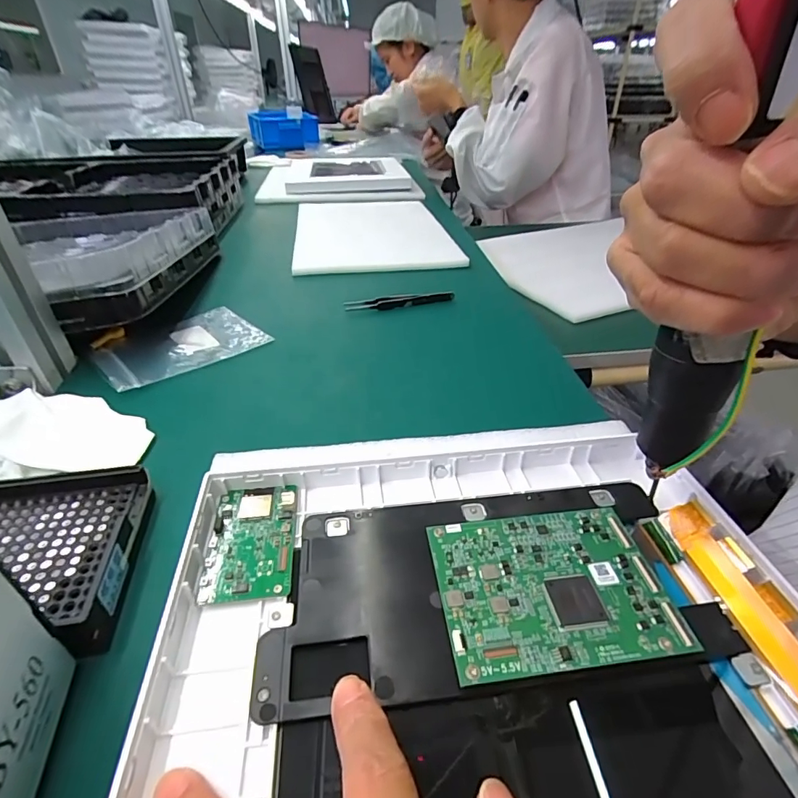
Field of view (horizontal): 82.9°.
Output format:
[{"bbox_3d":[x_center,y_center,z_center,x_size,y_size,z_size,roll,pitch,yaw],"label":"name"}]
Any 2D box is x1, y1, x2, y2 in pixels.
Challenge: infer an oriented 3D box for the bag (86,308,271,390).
[{"bbox_3d":[-0.192,-0.049,0.397,0.127,0.010,0.090,-28,45,-33],"label":"bag"}]

